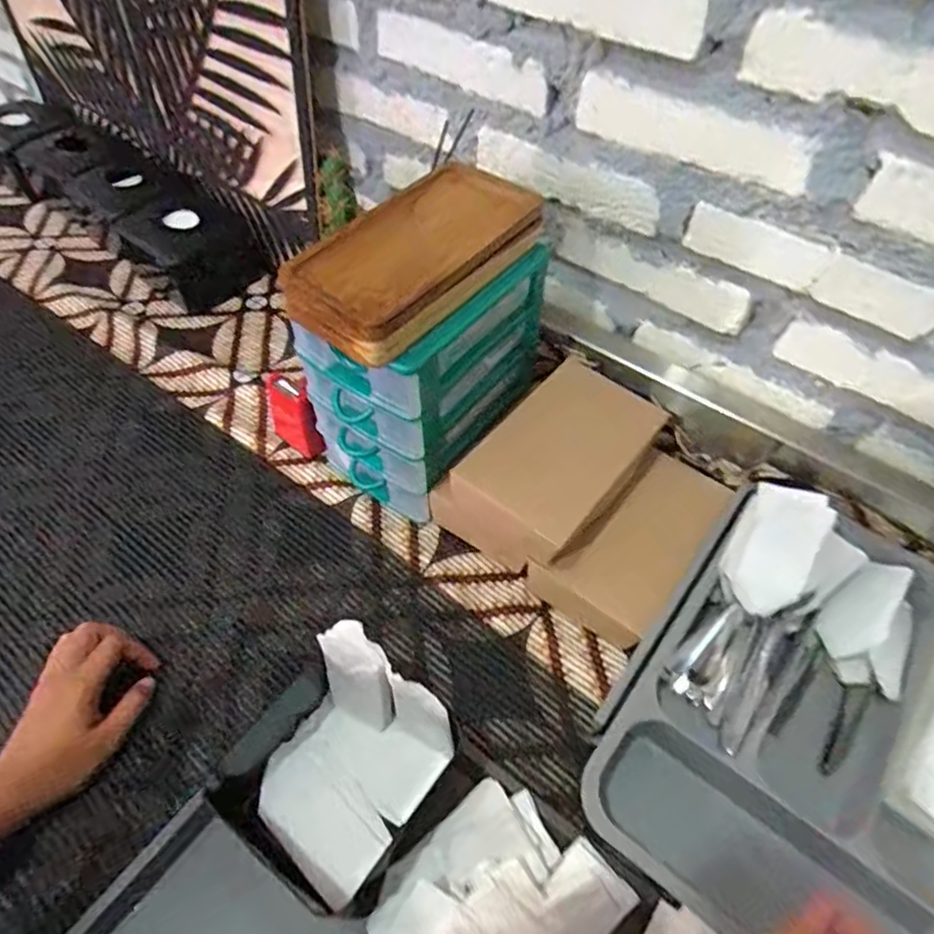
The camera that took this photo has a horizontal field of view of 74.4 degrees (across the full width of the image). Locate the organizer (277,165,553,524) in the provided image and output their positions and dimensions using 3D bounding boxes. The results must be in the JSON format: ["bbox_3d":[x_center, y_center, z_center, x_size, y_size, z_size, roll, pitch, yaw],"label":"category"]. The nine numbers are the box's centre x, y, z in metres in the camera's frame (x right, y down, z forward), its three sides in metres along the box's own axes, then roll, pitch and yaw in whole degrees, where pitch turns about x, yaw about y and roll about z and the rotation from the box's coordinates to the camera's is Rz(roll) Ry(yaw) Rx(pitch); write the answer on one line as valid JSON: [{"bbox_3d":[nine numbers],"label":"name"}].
[{"bbox_3d":[-0.036,-0.096,0.541,0.117,0.252,0.187,31,59,20],"label":"organizer"}]

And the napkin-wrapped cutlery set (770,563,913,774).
[{"bbox_3d":[0.301,0.147,0.481,0.066,0.018,0.167,30,76,19],"label":"napkin-wrapped cutlery set"}]

